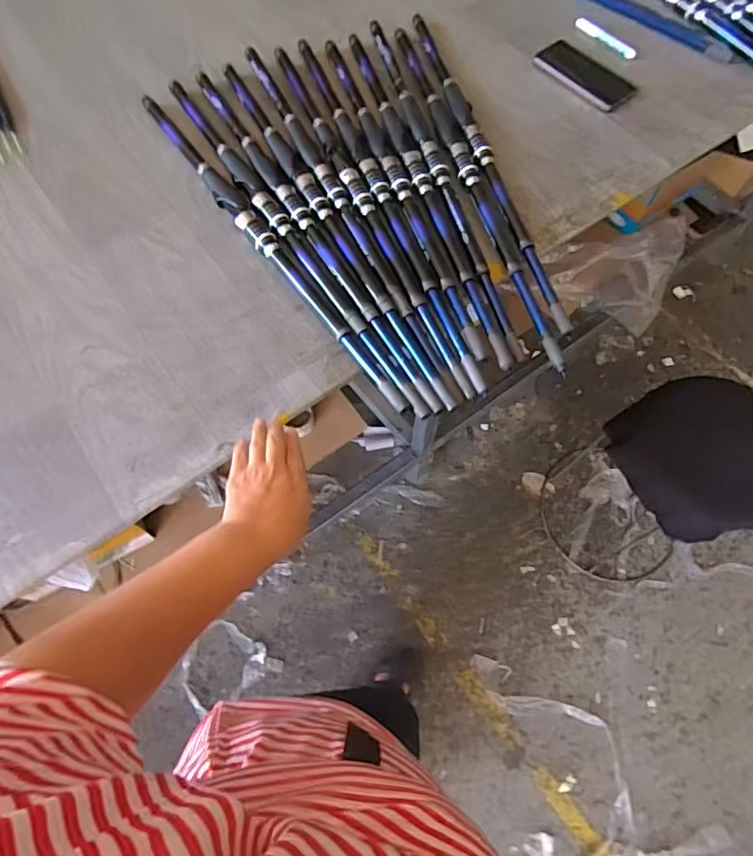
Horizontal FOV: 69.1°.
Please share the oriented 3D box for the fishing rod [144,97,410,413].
[{"bbox_3d":[-0.153,-0.255,0.704,0.027,0.027,0.628,-33,70,-15],"label":"fishing rod"}]

